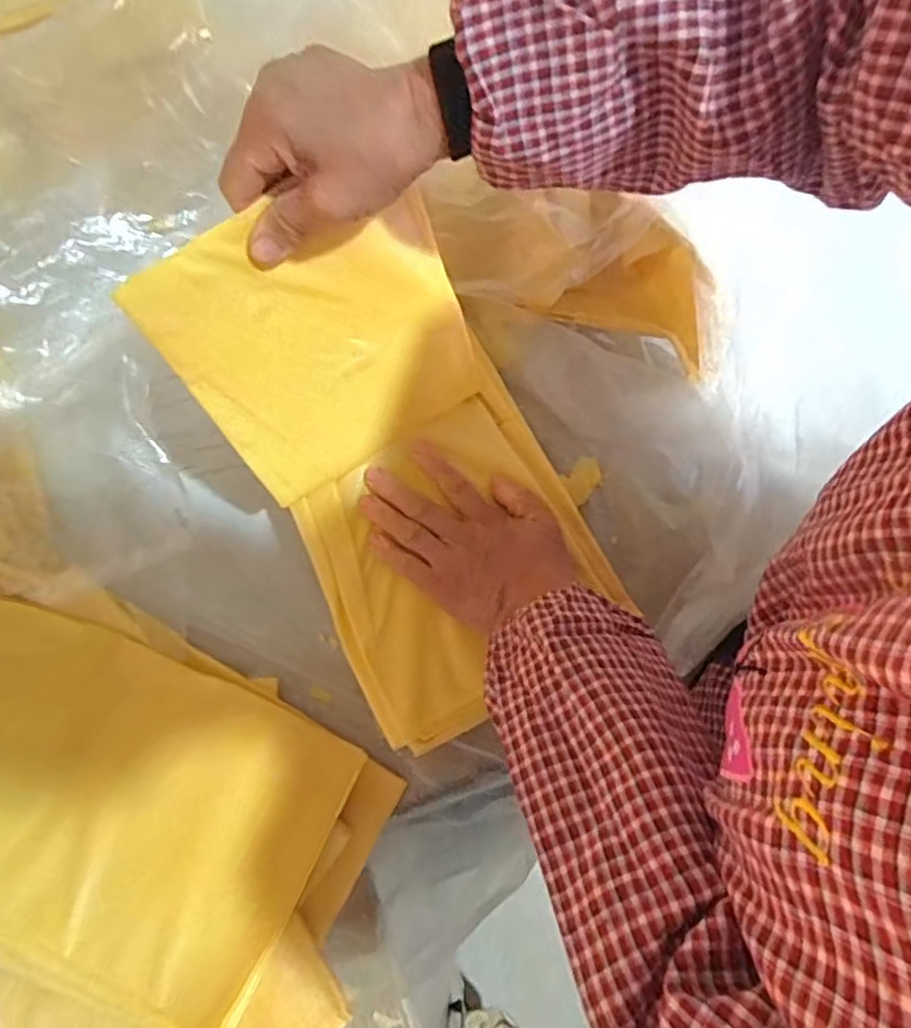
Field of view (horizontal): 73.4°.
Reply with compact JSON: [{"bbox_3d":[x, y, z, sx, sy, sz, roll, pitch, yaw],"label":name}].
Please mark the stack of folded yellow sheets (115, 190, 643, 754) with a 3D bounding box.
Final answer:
[{"bbox_3d":[-0.023,-0.029,0.378,0.206,0.181,0.276,-29,73,-8],"label":"stack of folded yellow sheets"}]

